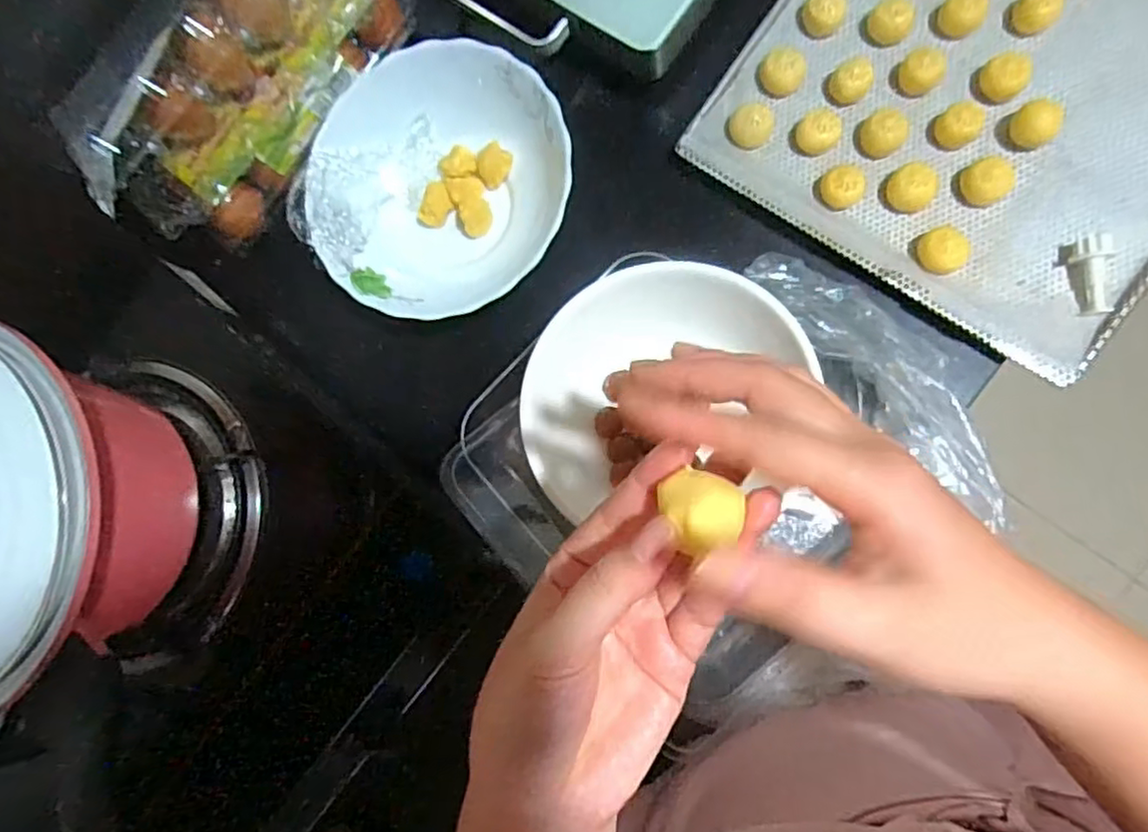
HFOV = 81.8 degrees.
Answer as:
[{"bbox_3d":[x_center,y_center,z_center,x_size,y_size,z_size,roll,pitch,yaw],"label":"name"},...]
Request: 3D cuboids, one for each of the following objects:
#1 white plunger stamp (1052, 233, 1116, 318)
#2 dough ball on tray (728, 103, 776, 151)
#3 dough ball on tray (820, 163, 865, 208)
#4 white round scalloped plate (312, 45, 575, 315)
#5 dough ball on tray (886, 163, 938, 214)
[{"bbox_3d":[0.332,-0.090,0.424,0.026,0.019,0.050,-13,82,9],"label":"white plunger stamp"},{"bbox_3d":[0.125,-0.204,0.467,0.030,0.017,0.024,4,85,11],"label":"dough ball on tray"},{"bbox_3d":[0.183,-0.157,0.452,0.023,0.020,0.028,-44,79,4],"label":"dough ball on tray"},{"bbox_3d":[-0.100,-0.171,0.488,0.202,0.055,0.188,-1,84,11],"label":"white round scalloped plate"},{"bbox_3d":[0.229,-0.155,0.448,0.029,0.022,0.028,-1,84,11],"label":"dough ball on tray"}]

